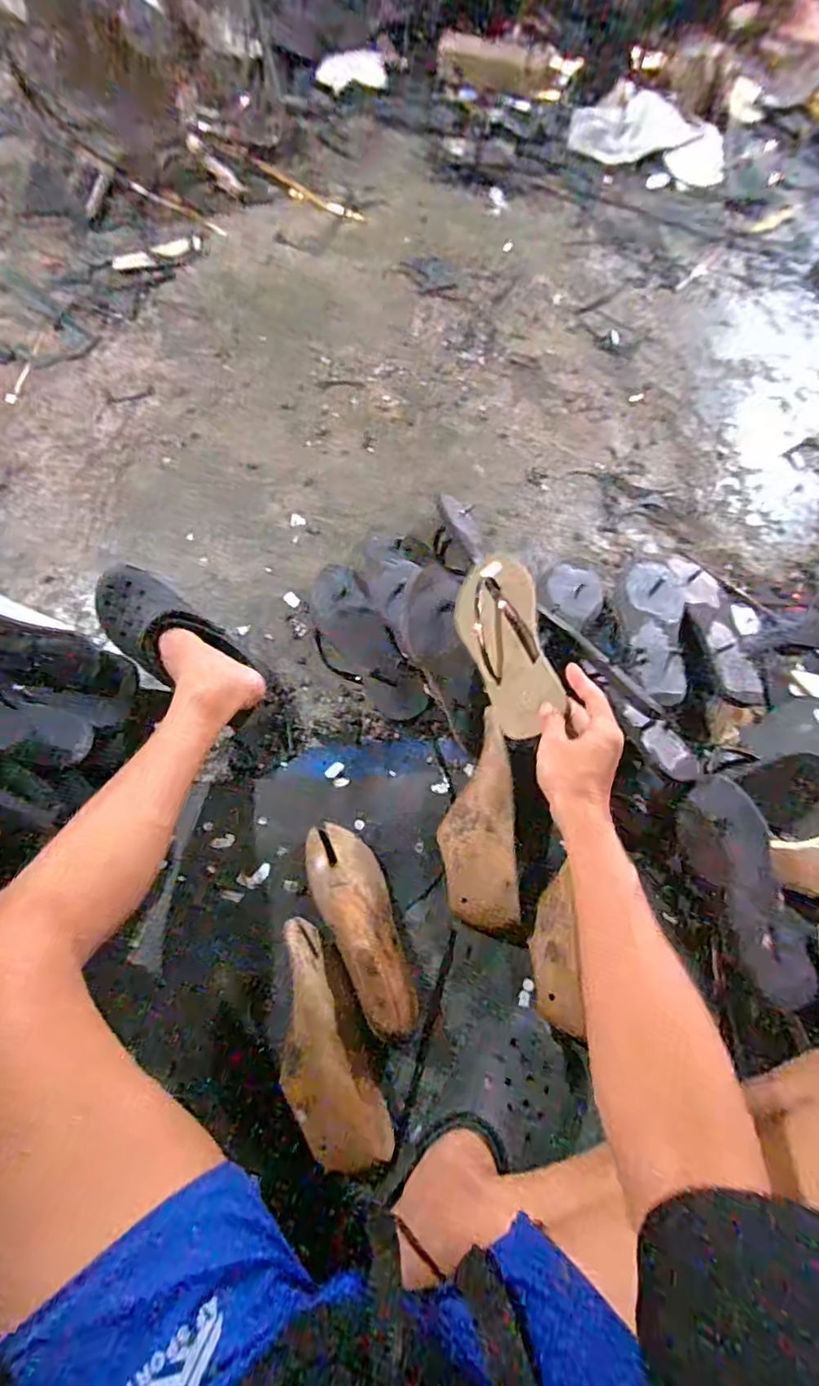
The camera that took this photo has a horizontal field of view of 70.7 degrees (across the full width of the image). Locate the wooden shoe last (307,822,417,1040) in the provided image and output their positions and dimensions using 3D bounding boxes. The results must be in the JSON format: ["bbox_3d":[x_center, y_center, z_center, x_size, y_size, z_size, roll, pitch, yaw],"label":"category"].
[{"bbox_3d":[-0.052,0.245,0.623,0.077,0.057,0.226,-24,71,-10],"label":"wooden shoe last"}]

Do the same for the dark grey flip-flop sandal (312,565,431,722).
[{"bbox_3d":[-0.073,-0.069,0.826,0.105,0.036,0.276,-28,72,-12],"label":"dark grey flip-flop sandal"}]

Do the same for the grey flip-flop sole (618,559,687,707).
[{"bbox_3d":[0.332,-0.088,0.779,0.083,0.028,0.214,5,69,0],"label":"grey flip-flop sole"}]

